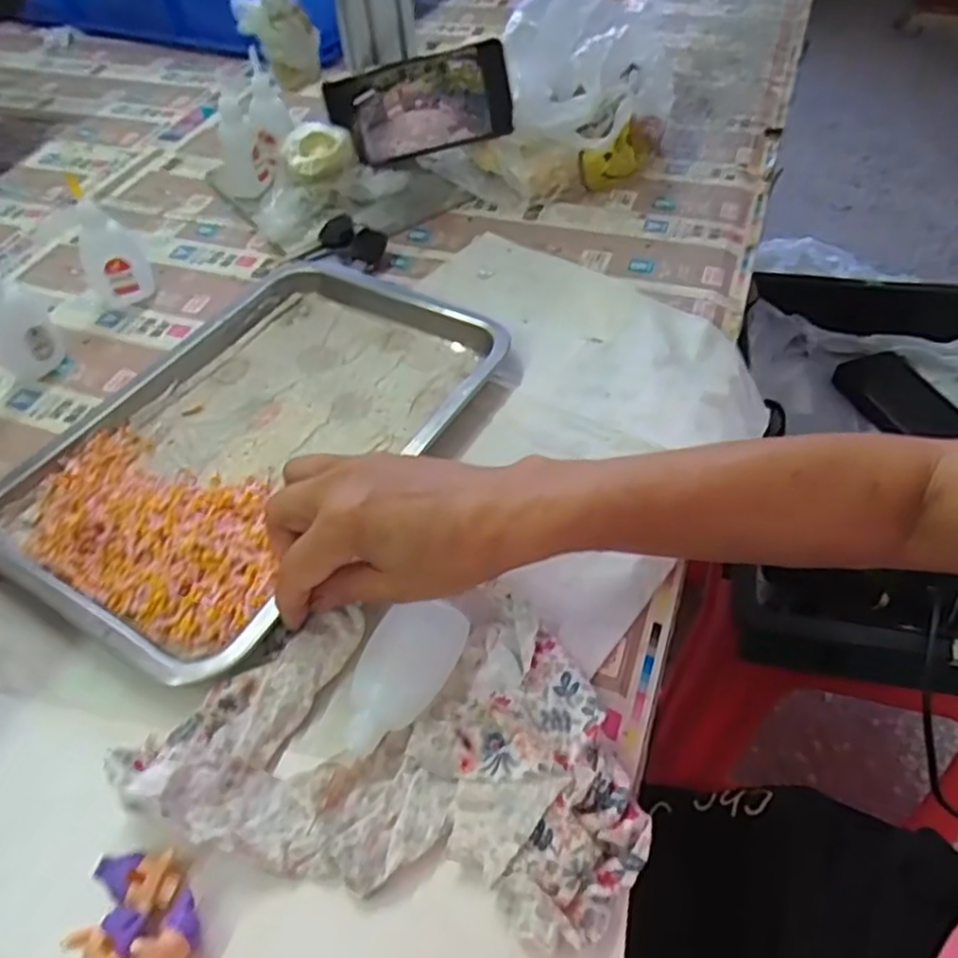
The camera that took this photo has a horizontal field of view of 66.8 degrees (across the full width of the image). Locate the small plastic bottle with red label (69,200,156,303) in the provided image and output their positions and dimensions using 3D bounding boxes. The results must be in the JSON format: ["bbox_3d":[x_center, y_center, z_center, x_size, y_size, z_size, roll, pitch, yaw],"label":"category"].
[{"bbox_3d":[-0.288,-0.178,0.565,0.045,0.069,0.034,-25,52,-16],"label":"small plastic bottle with red label"}]

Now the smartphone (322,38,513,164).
[{"bbox_3d":[-0.053,-0.336,0.653,0.158,0.075,0.014,-9,24,8],"label":"smartphone"}]

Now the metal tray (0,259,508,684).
[{"bbox_3d":[-0.151,-0.037,0.472,0.233,0.027,0.308,24,56,24],"label":"metal tray"}]

